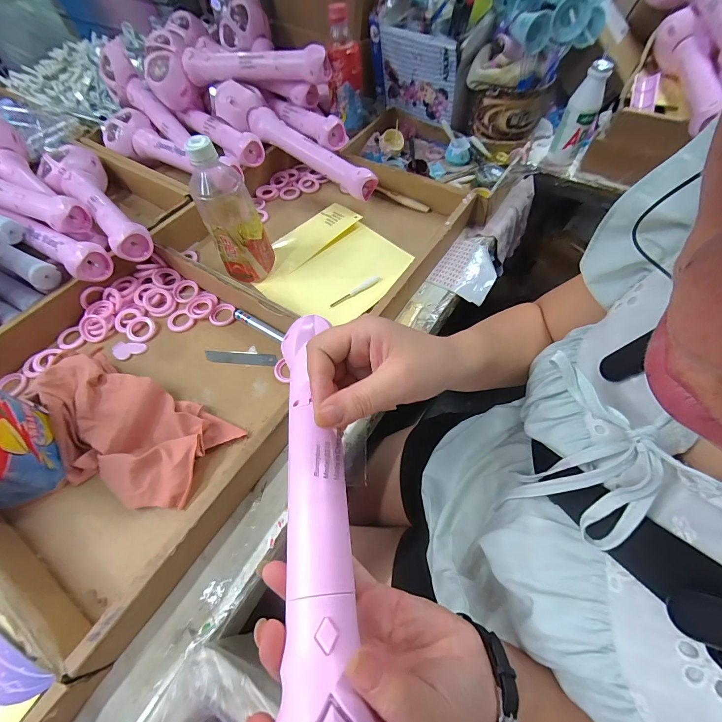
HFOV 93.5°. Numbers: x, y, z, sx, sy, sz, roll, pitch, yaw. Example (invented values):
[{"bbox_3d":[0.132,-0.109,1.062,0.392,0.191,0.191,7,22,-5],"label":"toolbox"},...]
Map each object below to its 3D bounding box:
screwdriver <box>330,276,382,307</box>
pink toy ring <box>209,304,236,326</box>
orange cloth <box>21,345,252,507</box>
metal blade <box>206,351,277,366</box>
[{"bbox_3d":[-0.008,-0.102,0.490,0.086,0.005,0.014,-30,63,-15],"label":"screwdriver"},{"bbox_3d":[-0.195,-0.066,0.475,0.036,0.005,0.035,-11,60,-5],"label":"pink toy ring"},{"bbox_3d":[-0.271,0.070,0.372,0.250,0.048,0.122,22,62,13],"label":"orange cloth"},{"bbox_3d":[-0.157,-0.004,0.443,0.094,0.005,0.020,4,58,5],"label":"metal blade"}]

